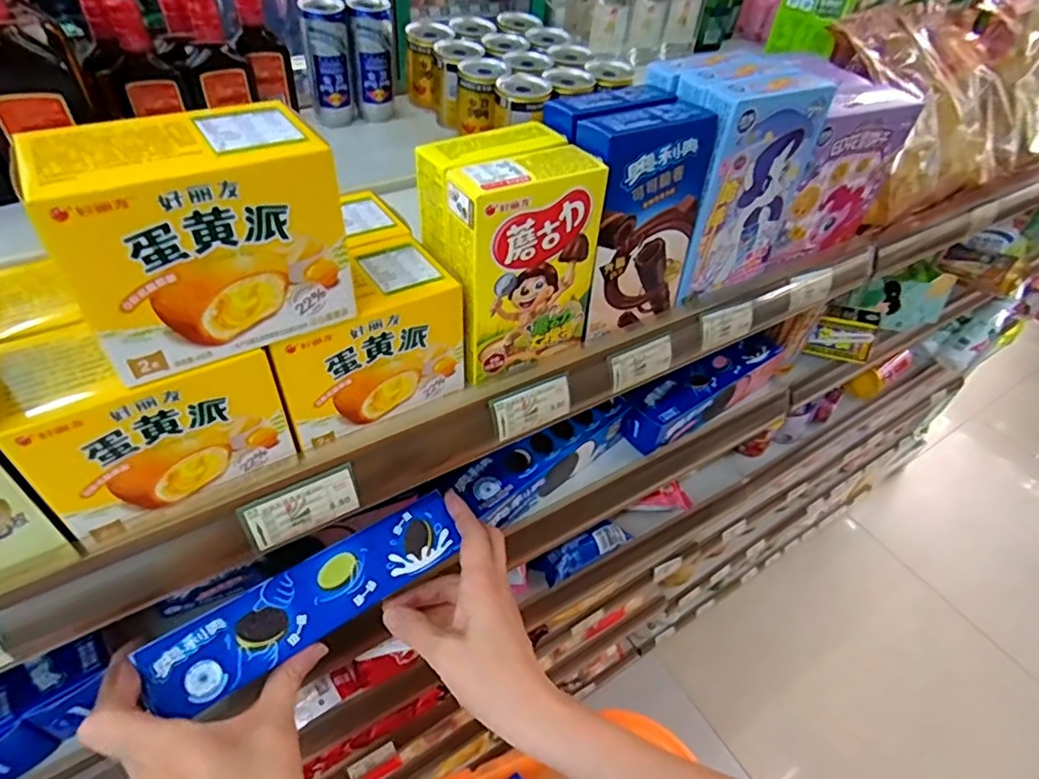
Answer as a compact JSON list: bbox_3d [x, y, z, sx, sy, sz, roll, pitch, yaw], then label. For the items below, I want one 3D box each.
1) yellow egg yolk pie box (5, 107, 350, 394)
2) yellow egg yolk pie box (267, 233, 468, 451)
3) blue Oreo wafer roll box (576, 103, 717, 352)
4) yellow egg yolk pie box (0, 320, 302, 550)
[{"bbox_3d":[-0.139,-0.069,0.259,0.113,0.084,0.065,-22,53,-25],"label":"yellow egg yolk pie box"},{"bbox_3d":[-0.092,-0.030,0.344,0.105,0.077,0.061,-22,53,-26],"label":"yellow egg yolk pie box"},{"bbox_3d":[0.077,-0.112,0.397,0.087,0.139,0.045,-23,53,-26],"label":"blue Oreo wafer roll box"},{"bbox_3d":[-0.180,0.010,0.295,0.108,0.080,0.063,-22,53,-25],"label":"yellow egg yolk pie box"}]

